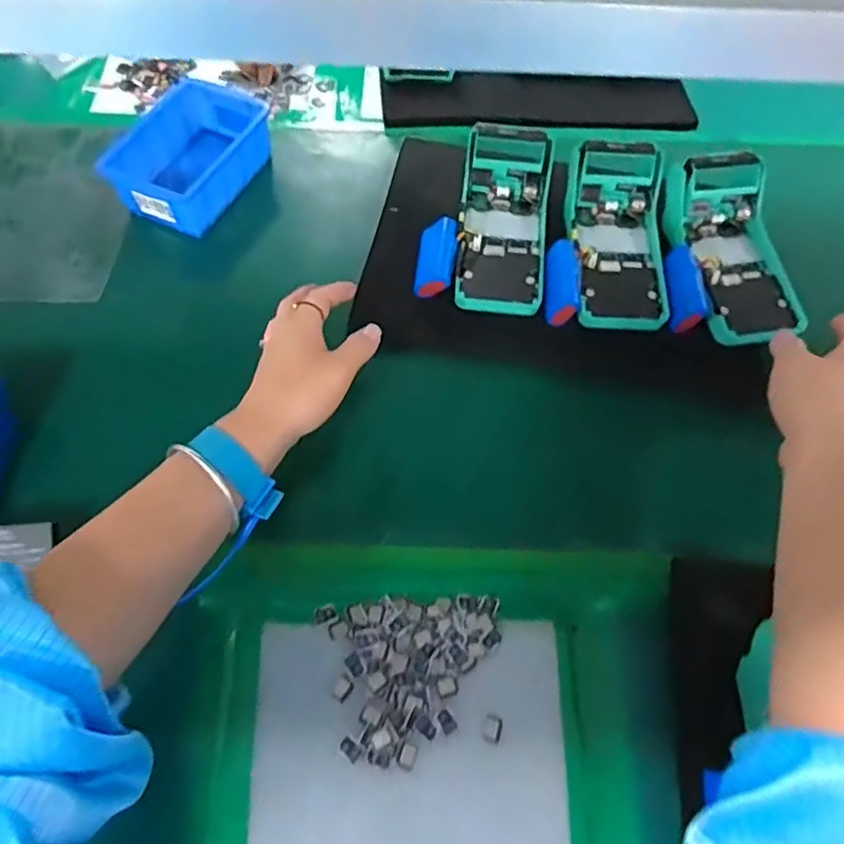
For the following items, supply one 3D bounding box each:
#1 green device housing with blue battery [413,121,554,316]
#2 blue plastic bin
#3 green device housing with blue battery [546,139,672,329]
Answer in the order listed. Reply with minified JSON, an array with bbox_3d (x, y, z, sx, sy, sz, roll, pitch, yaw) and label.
[{"bbox_3d":[0.057,-0.175,0.536,0.105,0.072,0.161,8,62,2],"label":"green device housing with blue battery"},{"bbox_3d":[-0.219,-0.252,0.590,0.103,0.059,0.144,22,64,9],"label":"blue plastic bin"},{"bbox_3d":[0.164,-0.165,0.524,0.101,0.051,0.172,9,62,3],"label":"green device housing with blue battery"}]

